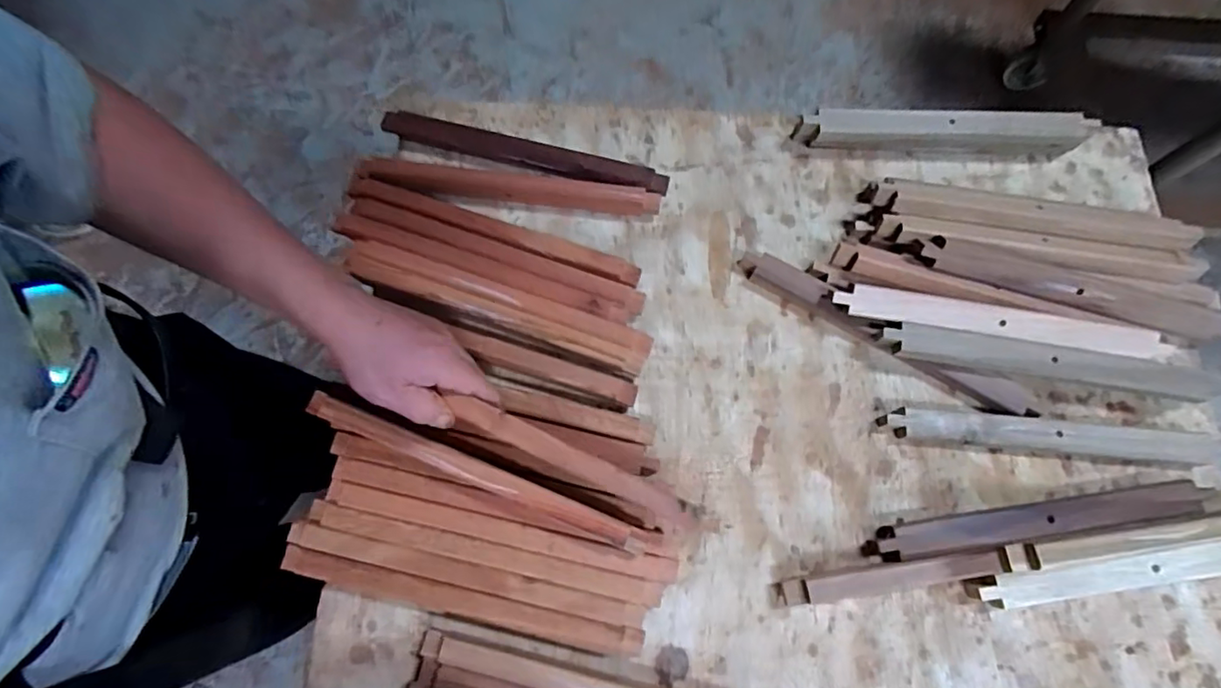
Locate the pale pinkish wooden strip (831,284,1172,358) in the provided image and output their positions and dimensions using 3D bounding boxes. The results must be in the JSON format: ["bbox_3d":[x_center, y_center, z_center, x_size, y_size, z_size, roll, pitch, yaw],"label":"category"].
[{"bbox_3d":[0.366,-0.022,0.549,0.301,0.013,0.029,9,74,2],"label":"pale pinkish wooden strip"}]

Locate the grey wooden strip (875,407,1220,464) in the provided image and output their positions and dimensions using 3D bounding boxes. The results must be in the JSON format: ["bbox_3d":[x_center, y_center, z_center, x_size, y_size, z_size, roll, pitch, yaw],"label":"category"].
[{"bbox_3d":[0.418,0.086,0.545,0.315,0.024,0.031,5,73,1],"label":"grey wooden strip"}]

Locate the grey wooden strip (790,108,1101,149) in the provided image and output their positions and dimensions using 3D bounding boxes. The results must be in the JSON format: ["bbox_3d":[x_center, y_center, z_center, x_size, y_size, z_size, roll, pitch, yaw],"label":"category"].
[{"bbox_3d":[0.352,-0.231,0.623,0.303,0.044,0.033,1,73,0],"label":"grey wooden strip"}]

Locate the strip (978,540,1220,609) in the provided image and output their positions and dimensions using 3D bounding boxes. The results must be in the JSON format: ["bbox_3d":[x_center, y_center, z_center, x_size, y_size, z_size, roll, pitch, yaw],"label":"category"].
[{"bbox_3d":[0.468,0.197,0.506,0.294,0.033,0.029,-7,74,-3],"label":"strip"}]

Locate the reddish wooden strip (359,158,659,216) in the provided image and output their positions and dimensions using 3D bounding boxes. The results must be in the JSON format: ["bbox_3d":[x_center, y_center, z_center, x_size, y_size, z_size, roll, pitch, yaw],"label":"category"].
[{"bbox_3d":[-0.103,-0.167,0.605,0.304,0.030,0.027,5,73,1],"label":"reddish wooden strip"}]

